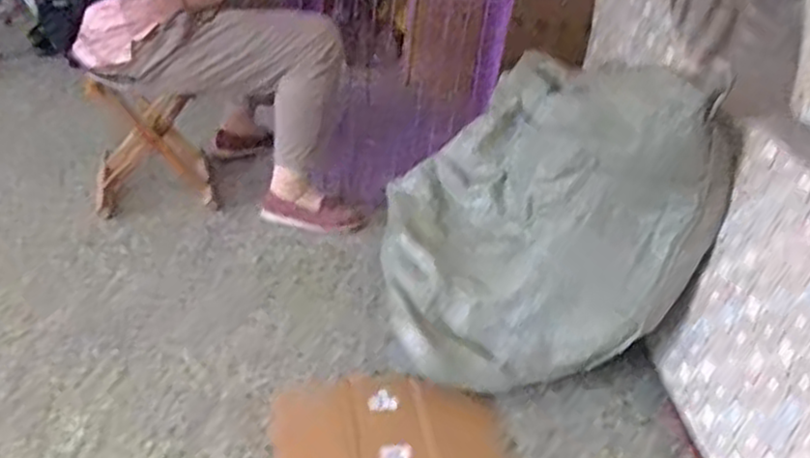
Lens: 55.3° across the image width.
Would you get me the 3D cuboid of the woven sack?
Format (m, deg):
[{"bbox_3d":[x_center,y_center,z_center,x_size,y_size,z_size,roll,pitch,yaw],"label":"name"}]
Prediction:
[{"bbox_3d":[0.225,-0.051,1.373,0.486,0.525,0.413,2,30,-8],"label":"woven sack"}]

